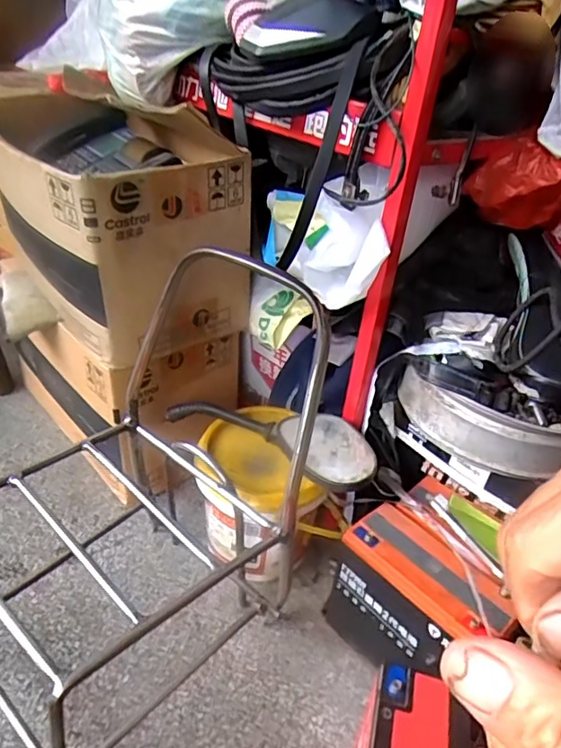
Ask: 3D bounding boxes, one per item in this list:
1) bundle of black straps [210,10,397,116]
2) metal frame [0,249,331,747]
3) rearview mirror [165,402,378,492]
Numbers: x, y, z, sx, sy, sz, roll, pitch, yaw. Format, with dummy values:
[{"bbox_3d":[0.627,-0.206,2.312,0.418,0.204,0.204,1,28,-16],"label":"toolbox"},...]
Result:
[{"bbox_3d":[0.006,-0.338,0.622,0.244,0.088,0.058,14,30,35],"label":"bundle of black straps"},{"bbox_3d":[-0.163,0.118,0.565,0.298,0.443,0.336,29,38,32],"label":"metal frame"},{"bbox_3d":[-0.008,0.070,0.716,0.288,0.032,0.094,18,50,29],"label":"rearview mirror"}]

